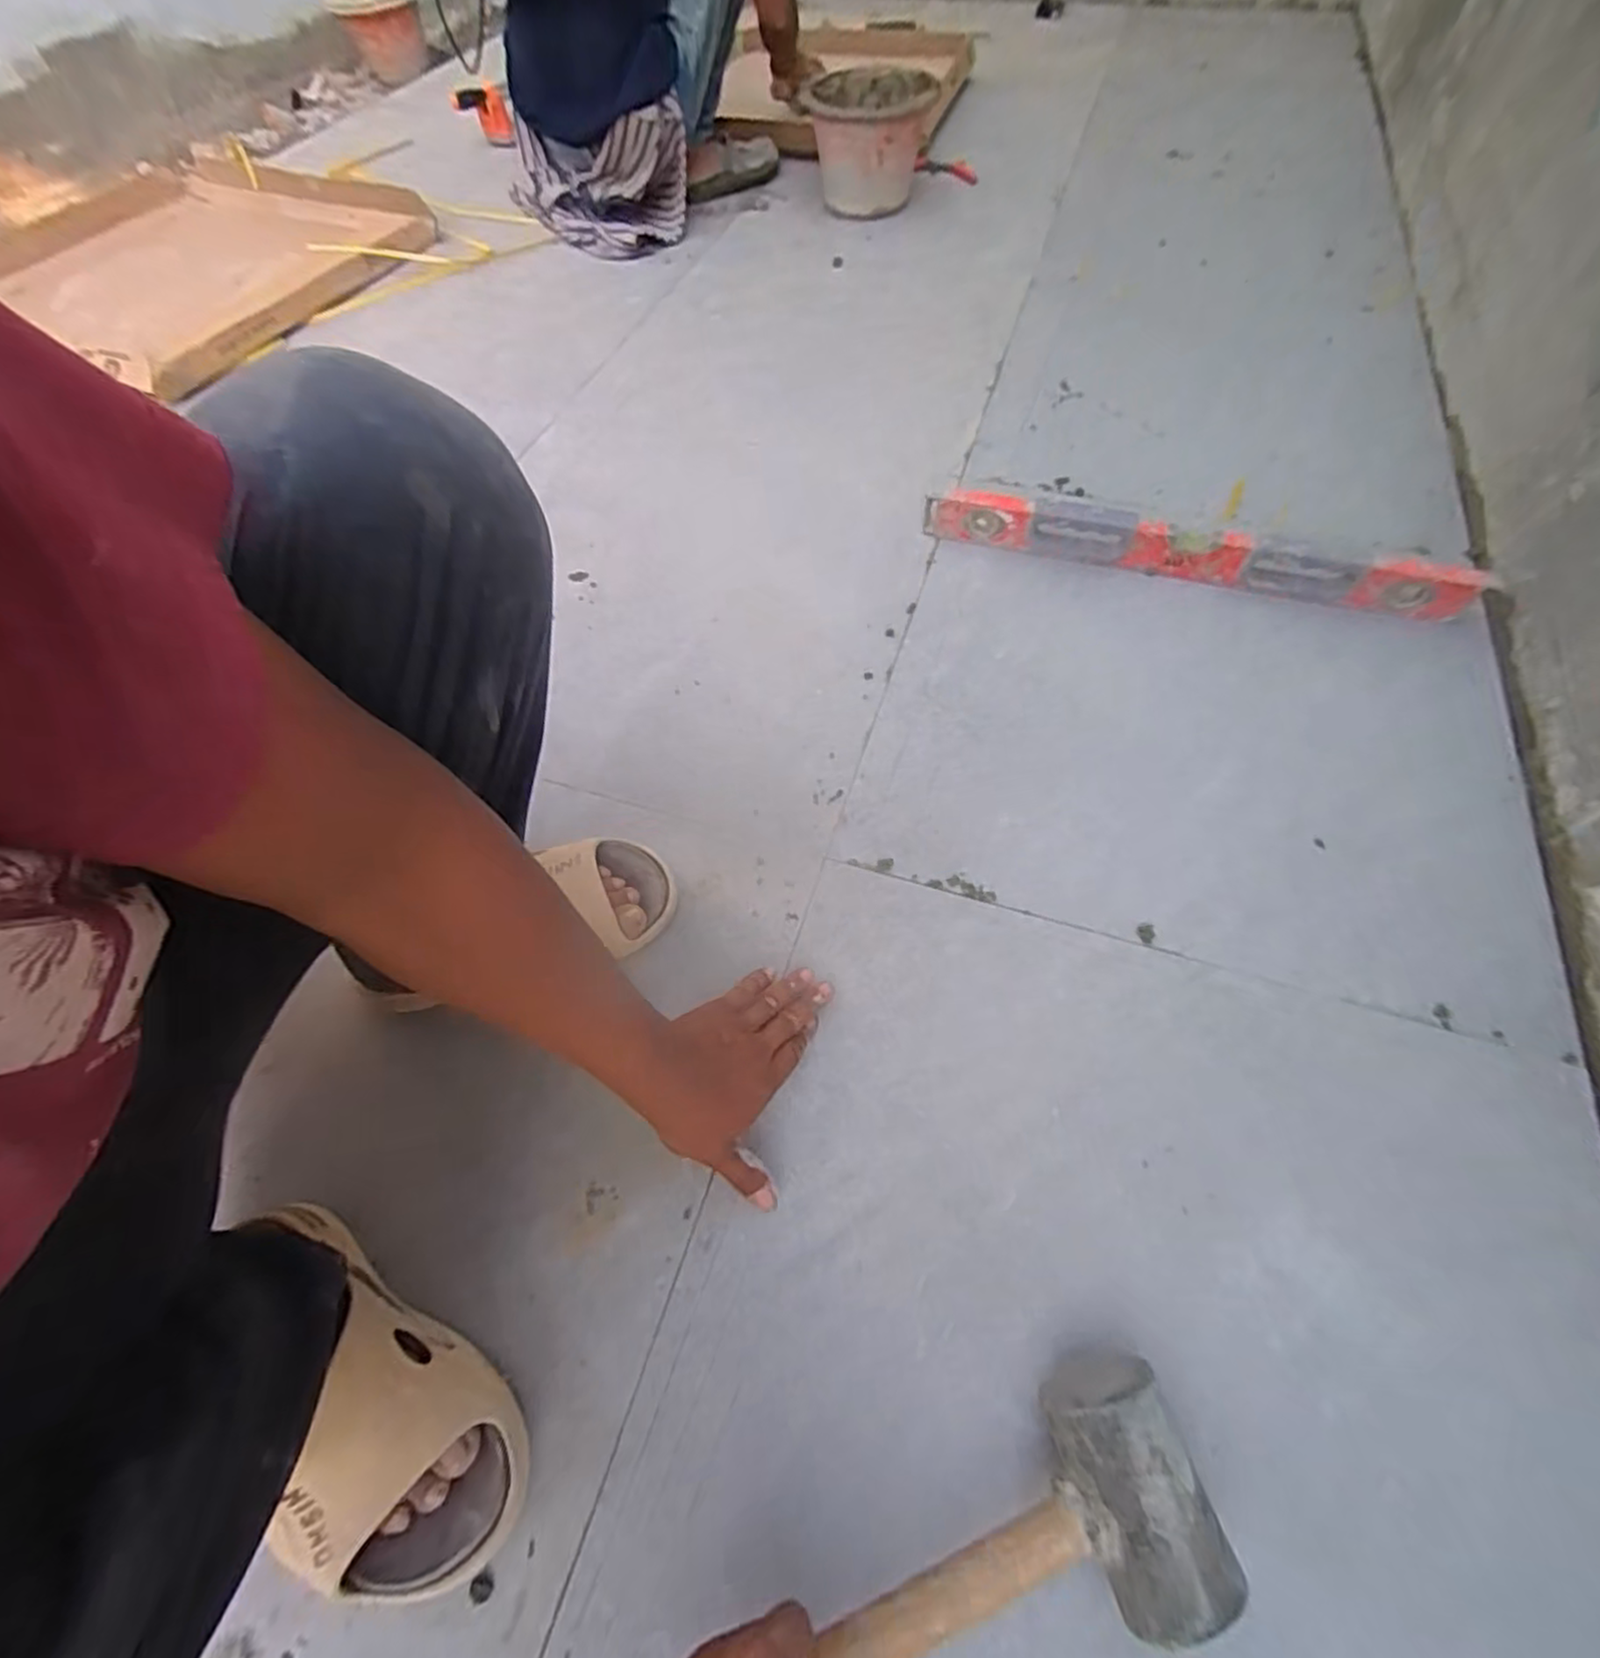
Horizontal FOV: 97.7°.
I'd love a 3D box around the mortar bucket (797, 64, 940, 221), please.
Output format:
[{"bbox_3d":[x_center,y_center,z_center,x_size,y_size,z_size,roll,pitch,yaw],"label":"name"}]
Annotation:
[{"bbox_3d":[0.121,-1.297,1.321,0.217,0.162,0.205,-17,60,-8],"label":"mortar bucket"}]

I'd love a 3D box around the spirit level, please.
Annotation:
[{"bbox_3d":[0.429,-0.312,0.785,0.565,0.056,0.032,14,61,10],"label":"spirit level"}]

